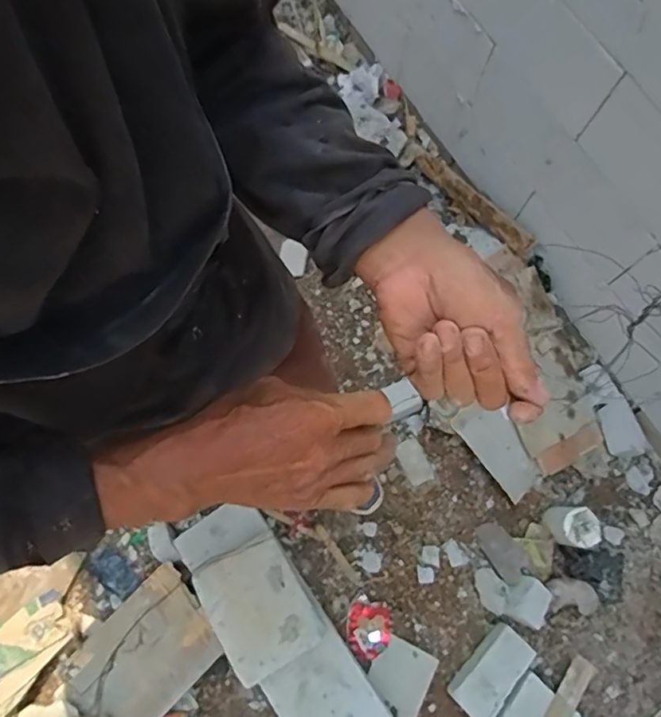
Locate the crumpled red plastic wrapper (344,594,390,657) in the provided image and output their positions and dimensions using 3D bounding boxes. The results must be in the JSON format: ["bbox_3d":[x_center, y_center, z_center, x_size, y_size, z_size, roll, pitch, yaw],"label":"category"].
[{"bbox_3d":[0.087,0.618,1.274,0.103,0.016,0.121,6,73,-1],"label":"crumpled red plastic wrapper"}]

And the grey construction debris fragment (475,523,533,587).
[{"bbox_3d":[0.413,0.461,1.328,0.077,0.019,0.143,-29,77,-11],"label":"grey construction debris fragment"}]

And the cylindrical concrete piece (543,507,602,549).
[{"bbox_3d":[0.559,0.391,1.289,0.093,0.122,0.096,1,73,-3],"label":"cylindrical concrete piece"}]

